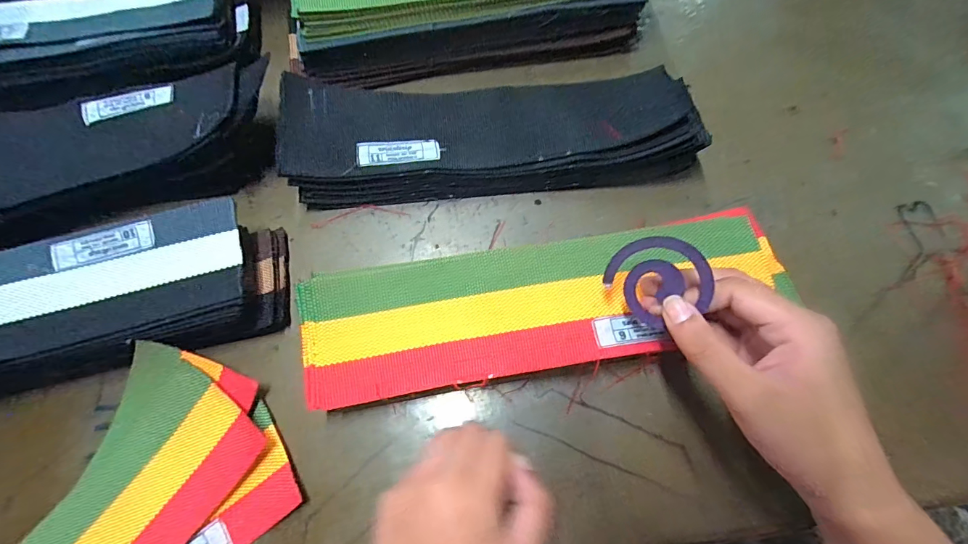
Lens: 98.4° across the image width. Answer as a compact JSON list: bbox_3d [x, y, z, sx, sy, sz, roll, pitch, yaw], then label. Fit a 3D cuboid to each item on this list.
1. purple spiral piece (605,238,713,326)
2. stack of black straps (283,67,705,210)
[{"bbox_3d":[0.097,0.003,0.232,0.050,0.005,0.047,7,104,28],"label":"purple spiral piece"},{"bbox_3d":[0.004,-0.105,0.322,0.303,0.044,0.091,-5,71,0],"label":"stack of black straps"}]

